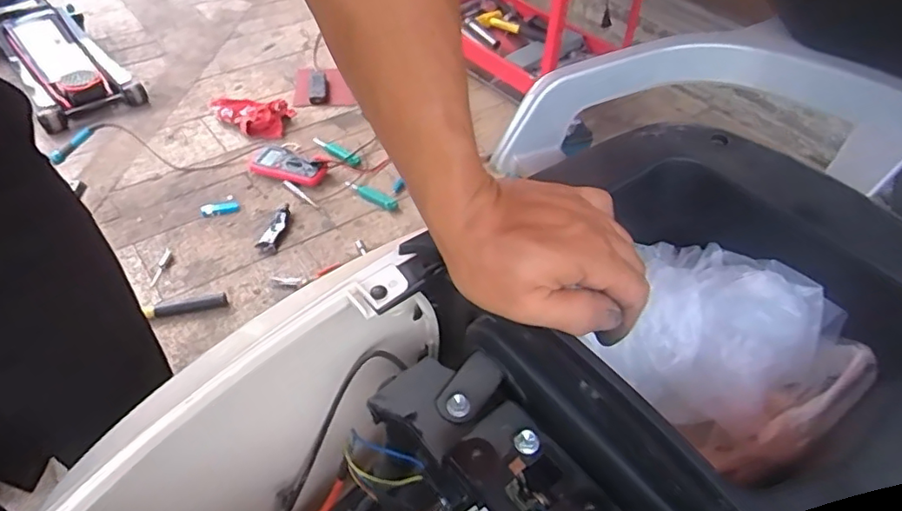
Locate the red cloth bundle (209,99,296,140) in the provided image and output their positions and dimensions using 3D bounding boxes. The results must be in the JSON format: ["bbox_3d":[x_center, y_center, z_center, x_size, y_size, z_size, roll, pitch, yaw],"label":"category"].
[{"bbox_3d":[-0.548,-0.374,1.577,0.221,0.055,0.136,8,46,3],"label":"red cloth bundle"}]

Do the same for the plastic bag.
[{"bbox_3d":[0.175,0.055,0.382,0.109,0.063,0.146,-33,56,-31],"label":"plastic bag"}]

